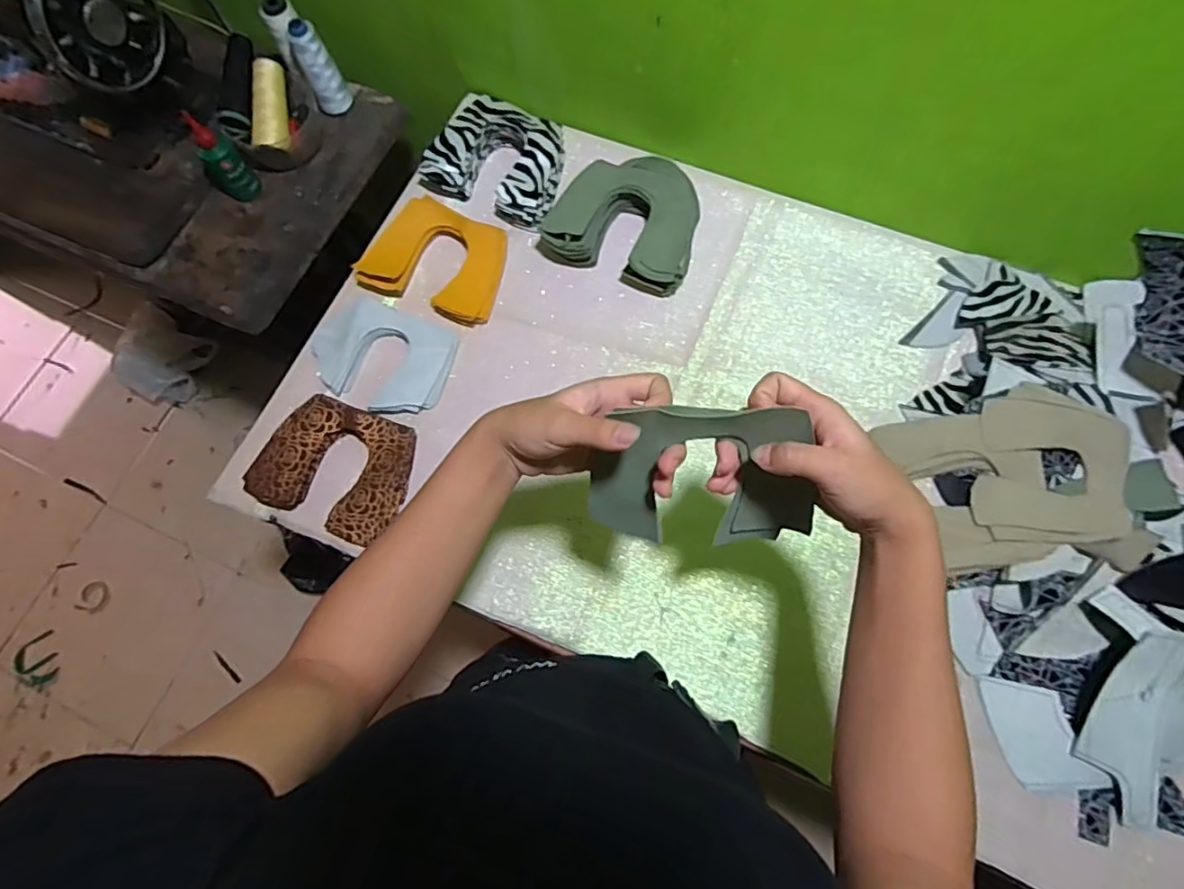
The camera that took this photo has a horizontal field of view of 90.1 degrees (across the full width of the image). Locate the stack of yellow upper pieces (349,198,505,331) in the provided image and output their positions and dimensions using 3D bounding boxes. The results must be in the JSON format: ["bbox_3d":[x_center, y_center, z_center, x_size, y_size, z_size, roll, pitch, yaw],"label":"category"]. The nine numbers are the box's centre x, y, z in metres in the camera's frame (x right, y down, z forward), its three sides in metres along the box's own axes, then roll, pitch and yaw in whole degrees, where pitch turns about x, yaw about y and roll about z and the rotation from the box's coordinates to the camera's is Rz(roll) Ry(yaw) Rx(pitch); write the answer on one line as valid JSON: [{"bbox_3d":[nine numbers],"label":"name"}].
[{"bbox_3d":[-0.185,-0.222,0.706,0.162,0.032,0.128,17,74,8],"label":"stack of yellow upper pieces"}]

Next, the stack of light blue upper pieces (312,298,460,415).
[{"bbox_3d":[-0.238,-0.100,0.674,0.152,0.021,0.114,20,74,8],"label":"stack of light blue upper pieces"}]

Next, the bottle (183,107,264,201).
[{"bbox_3d":[-0.458,-0.352,0.721,0.037,0.120,0.048,43,79,14],"label":"bottle"}]

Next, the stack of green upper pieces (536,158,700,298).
[{"bbox_3d":[0.046,-0.278,0.702,0.175,0.054,0.175,21,74,9],"label":"stack of green upper pieces"}]

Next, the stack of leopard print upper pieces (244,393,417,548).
[{"bbox_3d":[-0.275,0.024,0.638,0.164,0.024,0.132,17,74,8],"label":"stack of leopard print upper pieces"}]

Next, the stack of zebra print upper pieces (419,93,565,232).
[{"bbox_3d":[-0.109,-0.352,0.736,0.159,0.052,0.134,23,75,9],"label":"stack of zebra print upper pieces"}]

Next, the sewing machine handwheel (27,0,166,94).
[{"bbox_3d":[-0.541,-0.468,0.649,0.031,0.123,0.128,18,74,8],"label":"sewing machine handwheel"}]

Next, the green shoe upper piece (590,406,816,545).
[{"bbox_3d":[0.077,0.018,0.397,0.153,0.123,0.030,-1,44,-1],"label":"green shoe upper piece"}]

